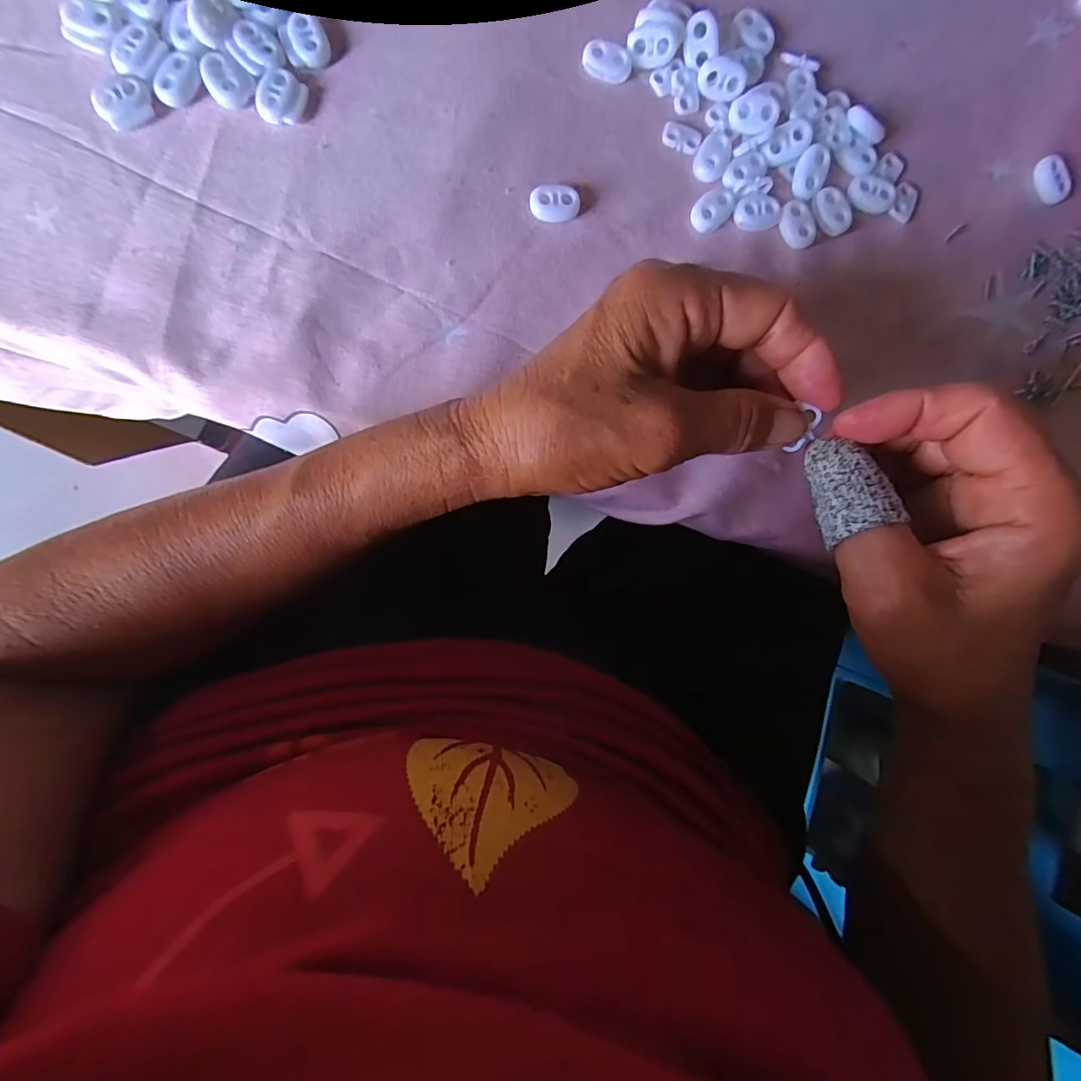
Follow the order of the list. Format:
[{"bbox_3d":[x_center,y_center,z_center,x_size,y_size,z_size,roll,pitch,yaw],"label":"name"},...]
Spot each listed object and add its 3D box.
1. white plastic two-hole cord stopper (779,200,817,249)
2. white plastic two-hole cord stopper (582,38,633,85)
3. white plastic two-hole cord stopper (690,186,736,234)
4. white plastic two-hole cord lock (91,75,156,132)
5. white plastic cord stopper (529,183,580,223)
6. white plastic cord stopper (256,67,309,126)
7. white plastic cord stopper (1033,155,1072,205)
[{"bbox_3d":[0.122,-0.150,0.247,0.015,0.005,0.021,-18,92,-5],"label":"white plastic two-hole cord stopper"},{"bbox_3d":[0.031,-0.220,0.238,0.023,0.005,0.015,14,89,-5],"label":"white plastic two-hole cord stopper"},{"bbox_3d":[0.081,-0.155,0.243,0.022,0.005,0.015,-43,94,-4],"label":"white plastic two-hole cord stopper"},{"bbox_3d":[-0.174,-0.183,0.217,0.022,0.005,0.018,-18,92,-5],"label":"white plastic two-hole cord lock"},{"bbox_3d":[0.007,-0.152,0.235,0.022,0.006,0.015,-11,91,-5],"label":"white plastic cord stopper"},{"bbox_3d":[-0.111,-0.190,0.223,0.017,0.005,0.021,27,87,-5],"label":"white plastic cord stopper"},{"bbox_3d":[0.253,-0.178,0.257,0.014,0.008,0.021,-26,92,-5],"label":"white plastic cord stopper"}]

